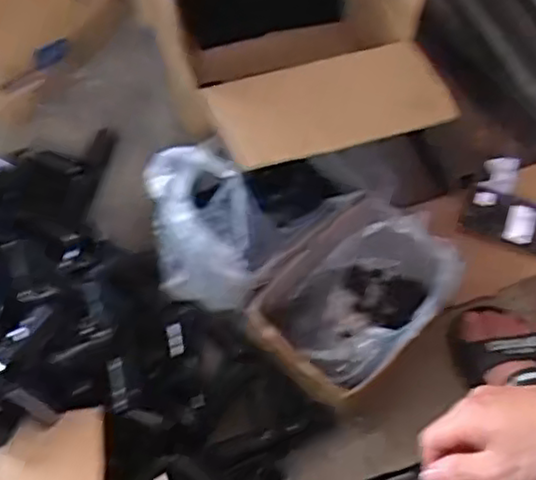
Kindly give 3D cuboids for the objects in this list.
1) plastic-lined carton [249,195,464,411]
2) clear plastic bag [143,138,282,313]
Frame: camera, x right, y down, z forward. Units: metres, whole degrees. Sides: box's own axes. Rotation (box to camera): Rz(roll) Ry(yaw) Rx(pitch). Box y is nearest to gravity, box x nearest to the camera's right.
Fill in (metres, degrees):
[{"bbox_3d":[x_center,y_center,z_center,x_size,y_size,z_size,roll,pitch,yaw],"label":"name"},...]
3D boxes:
[{"bbox_3d":[0.094,0.070,0.763,0.151,0.126,0.212,41,67,18],"label":"plastic-lined carton"},{"bbox_3d":[-0.060,-0.021,0.774,0.135,0.113,0.185,-9,62,-7],"label":"clear plastic bag"}]

